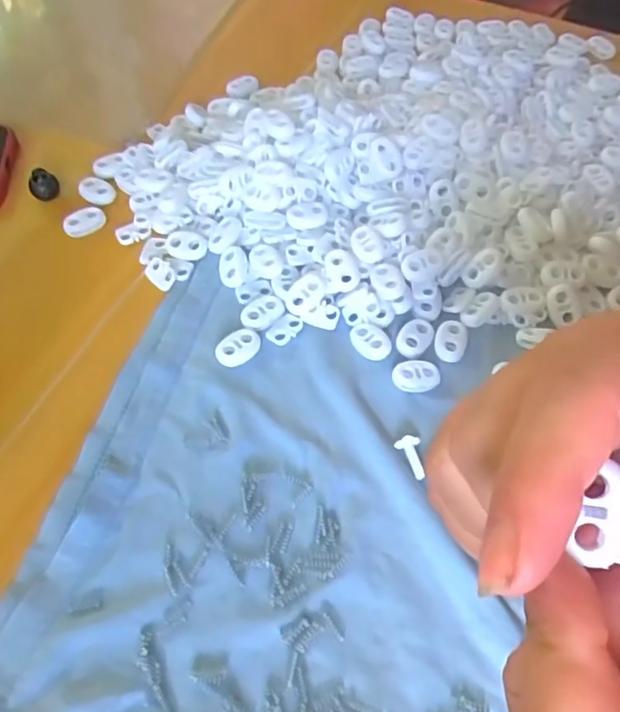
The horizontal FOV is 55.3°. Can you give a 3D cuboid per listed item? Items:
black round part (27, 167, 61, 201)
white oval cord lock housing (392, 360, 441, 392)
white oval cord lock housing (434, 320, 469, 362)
[{"bbox_3d":[-0.152,-0.097,0.336,0.015,0.011,0.015,1,58,-1],"label":"black round part"},{"bbox_3d":[0.049,0.009,0.270,0.021,0.005,0.015,3,58,1],"label":"white oval cord lock housing"},{"bbox_3d":[0.067,-0.008,0.282,0.015,0.004,0.022,12,58,6],"label":"white oval cord lock housing"}]

